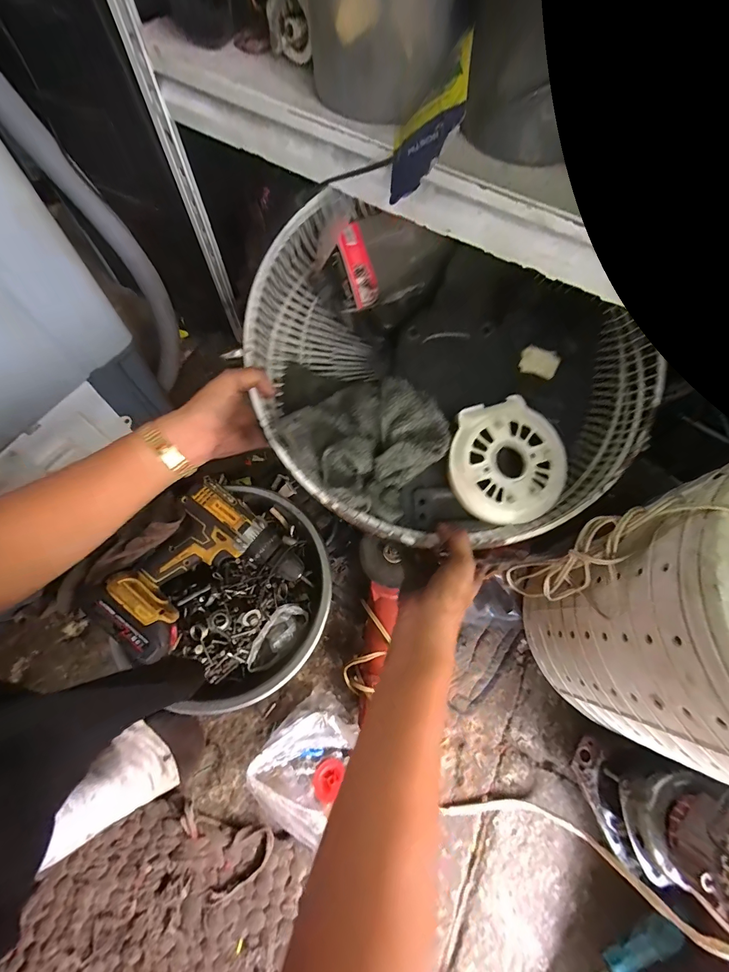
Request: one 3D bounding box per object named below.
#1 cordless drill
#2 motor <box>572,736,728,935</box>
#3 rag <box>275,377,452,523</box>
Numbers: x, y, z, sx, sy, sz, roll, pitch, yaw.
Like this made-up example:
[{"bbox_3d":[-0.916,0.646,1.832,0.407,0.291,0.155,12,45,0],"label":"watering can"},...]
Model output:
[{"bbox_3d":[-0.216,0.117,0.483,0.211,0.087,0.177,-42,74,-17],"label":"cordless drill"},{"bbox_3d":[0.348,0.389,0.406,0.164,0.184,0.115,27,69,9],"label":"motor"},{"bbox_3d":[-0.003,-0.043,0.357,0.142,0.069,0.116,31,70,11],"label":"rag"}]

